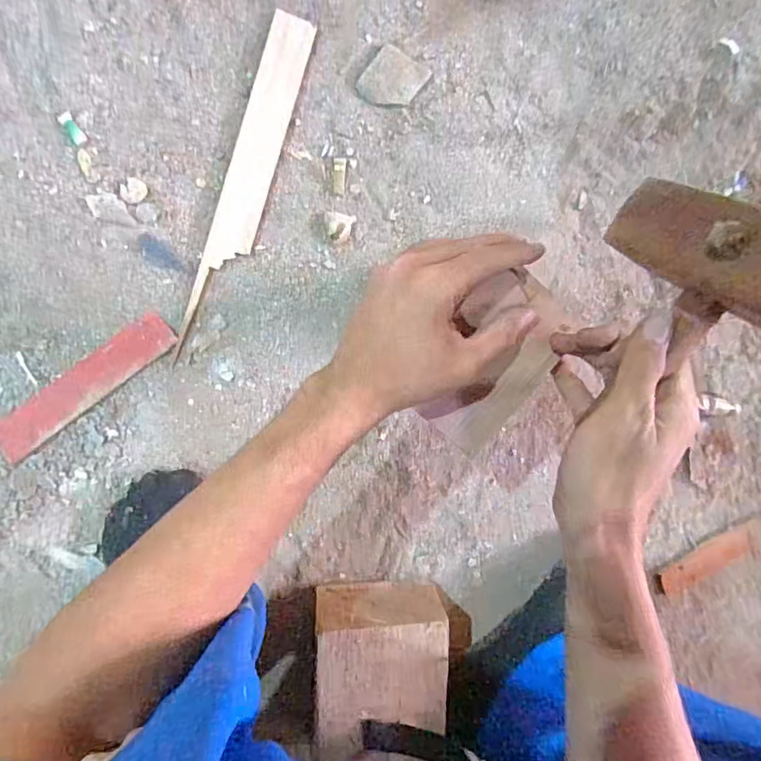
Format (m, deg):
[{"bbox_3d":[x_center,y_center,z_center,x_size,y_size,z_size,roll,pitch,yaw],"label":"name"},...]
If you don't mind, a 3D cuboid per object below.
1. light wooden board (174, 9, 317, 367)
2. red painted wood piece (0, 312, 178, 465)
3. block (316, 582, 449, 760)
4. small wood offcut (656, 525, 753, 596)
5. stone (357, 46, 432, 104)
[{"bbox_3d":[-0.117,-0.173,0.460,0.039,0.006,0.296,16,91,-9],"label":"light wooden board"},{"bbox_3d":[-0.261,0.004,0.457,0.176,0.004,0.036,-38,98,-5],"label":"red painted wood piece"},{"bbox_3d":[-0.002,0.246,0.469,0.108,0.084,0.111,-2,95,-9],"label":"block"},{"bbox_3d":[0.355,0.198,0.567,0.121,0.006,0.035,-22,97,-7],"label":"small wood offcut"},{"bbox_3d":[0.012,-0.274,0.475,0.047,0.005,0.056,36,88,-9],"label":"stone"}]

